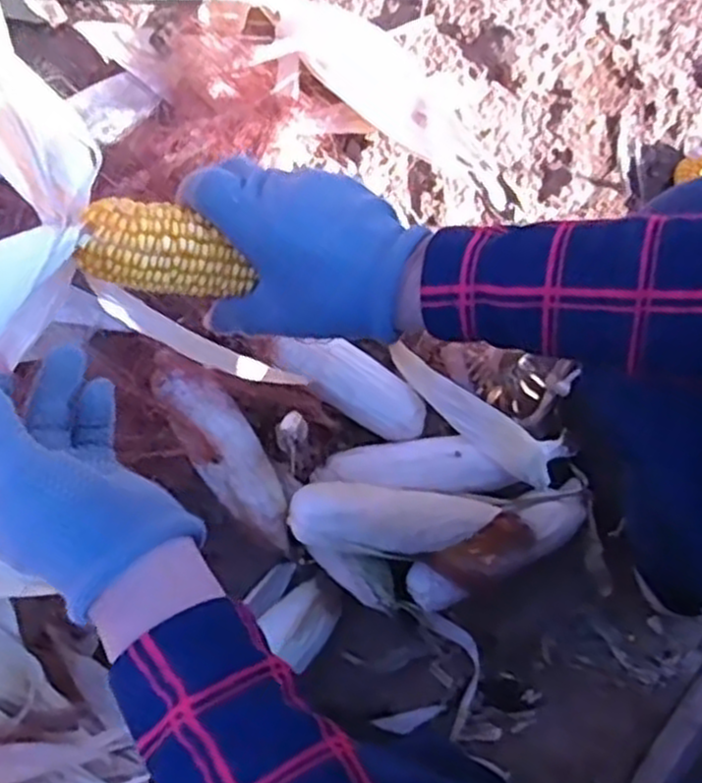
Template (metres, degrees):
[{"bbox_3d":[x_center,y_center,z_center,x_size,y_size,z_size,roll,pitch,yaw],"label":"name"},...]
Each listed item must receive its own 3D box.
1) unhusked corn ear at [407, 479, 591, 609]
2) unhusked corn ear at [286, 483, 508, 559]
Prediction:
[{"bbox_3d":[0.137,0.135,0.694,0.181,0.050,0.048,-27,78,-4],"label":"unhusked corn ear"},{"bbox_3d":[0.037,0.112,0.679,0.177,0.051,0.059,7,78,3],"label":"unhusked corn ear"}]

